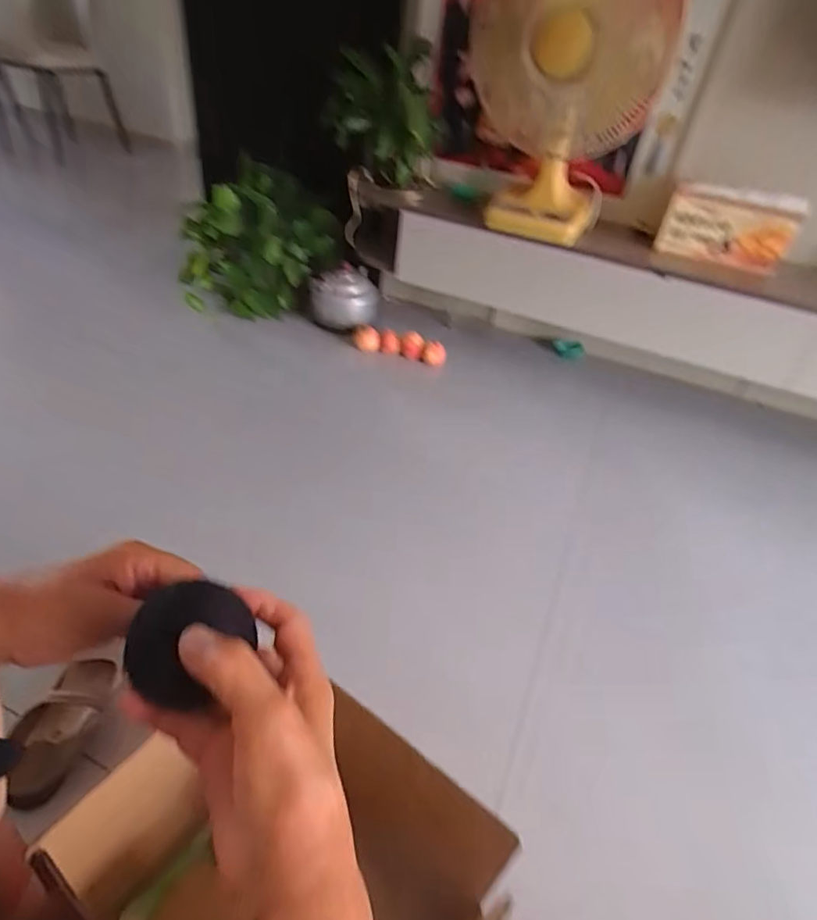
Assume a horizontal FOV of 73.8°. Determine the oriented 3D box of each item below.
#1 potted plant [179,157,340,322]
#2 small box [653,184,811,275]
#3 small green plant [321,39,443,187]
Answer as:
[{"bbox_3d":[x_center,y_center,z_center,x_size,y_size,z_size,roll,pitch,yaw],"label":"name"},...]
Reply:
[{"bbox_3d":[-0.455,-0.643,1.625,0.427,0.370,0.278,-6,42,-16],"label":"potted plant"},{"bbox_3d":[0.751,-0.530,1.286,0.309,0.188,0.052,9,40,1],"label":"small box"},{"bbox_3d":[-0.052,-0.803,1.263,0.247,0.258,0.291,7,40,-1],"label":"small green plant"}]

